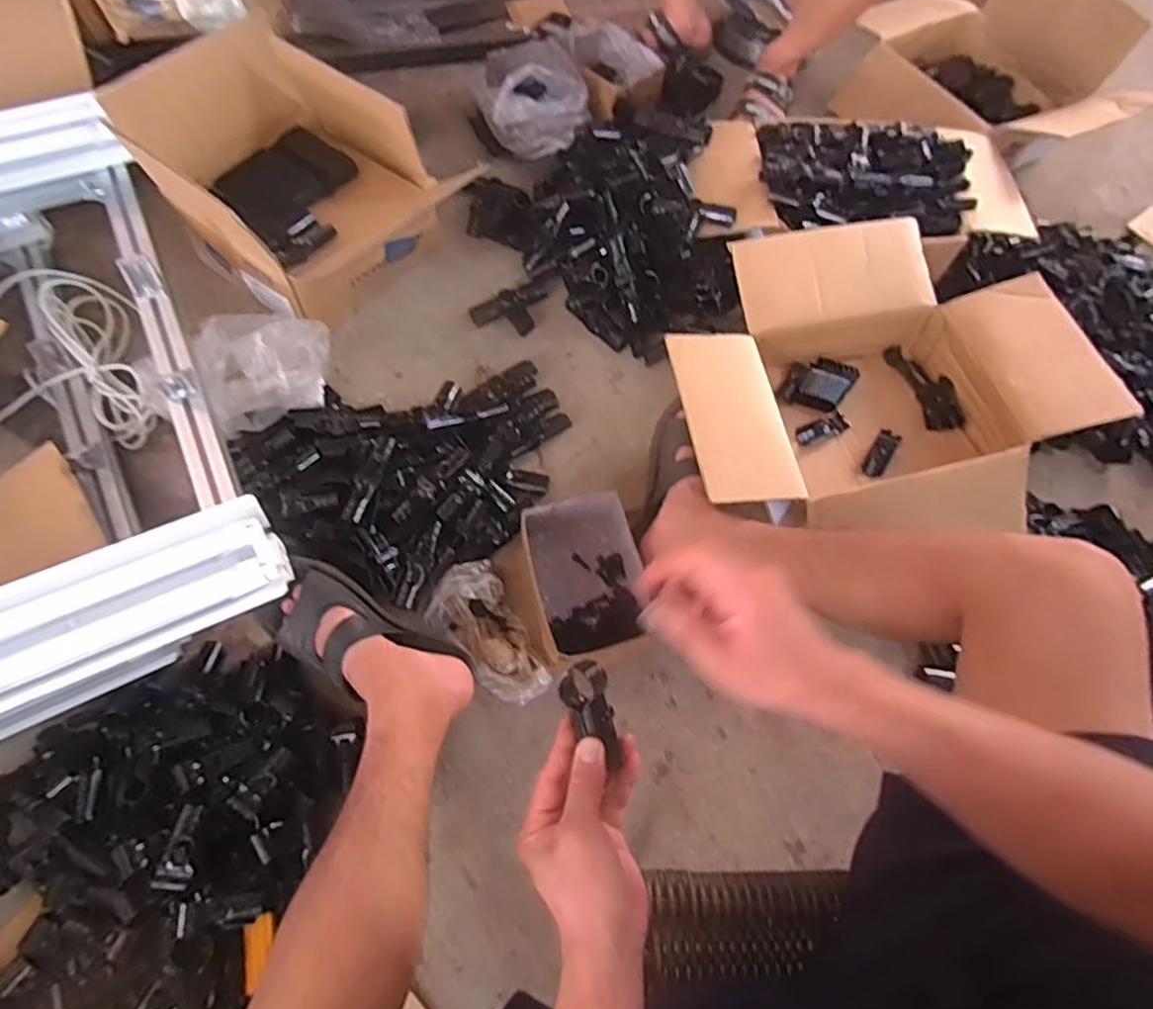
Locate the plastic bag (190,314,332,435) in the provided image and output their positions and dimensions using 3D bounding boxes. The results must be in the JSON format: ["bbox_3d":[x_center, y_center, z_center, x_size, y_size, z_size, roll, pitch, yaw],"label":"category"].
[{"bbox_3d":[-0.466,-0.199,0.951,0.172,0.107,0.197,39,68,15],"label":"plastic bag"}]

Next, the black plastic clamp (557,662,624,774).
[{"bbox_3d":[0.014,0.164,0.503,0.037,0.025,0.080,-21,84,-13],"label":"black plastic clamp"}]

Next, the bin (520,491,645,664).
[{"bbox_3d":[0.011,0.094,0.844,0.138,0.100,0.178,-15,65,-10],"label":"bin"}]

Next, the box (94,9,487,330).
[{"bbox_3d":[-0.449,-0.514,1.015,0.409,0.211,0.337,35,67,13],"label":"box"}]

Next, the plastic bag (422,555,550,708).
[{"bbox_3d":[-0.119,0.169,0.827,0.100,0.036,0.195,-24,68,-15],"label":"plastic bag"}]

